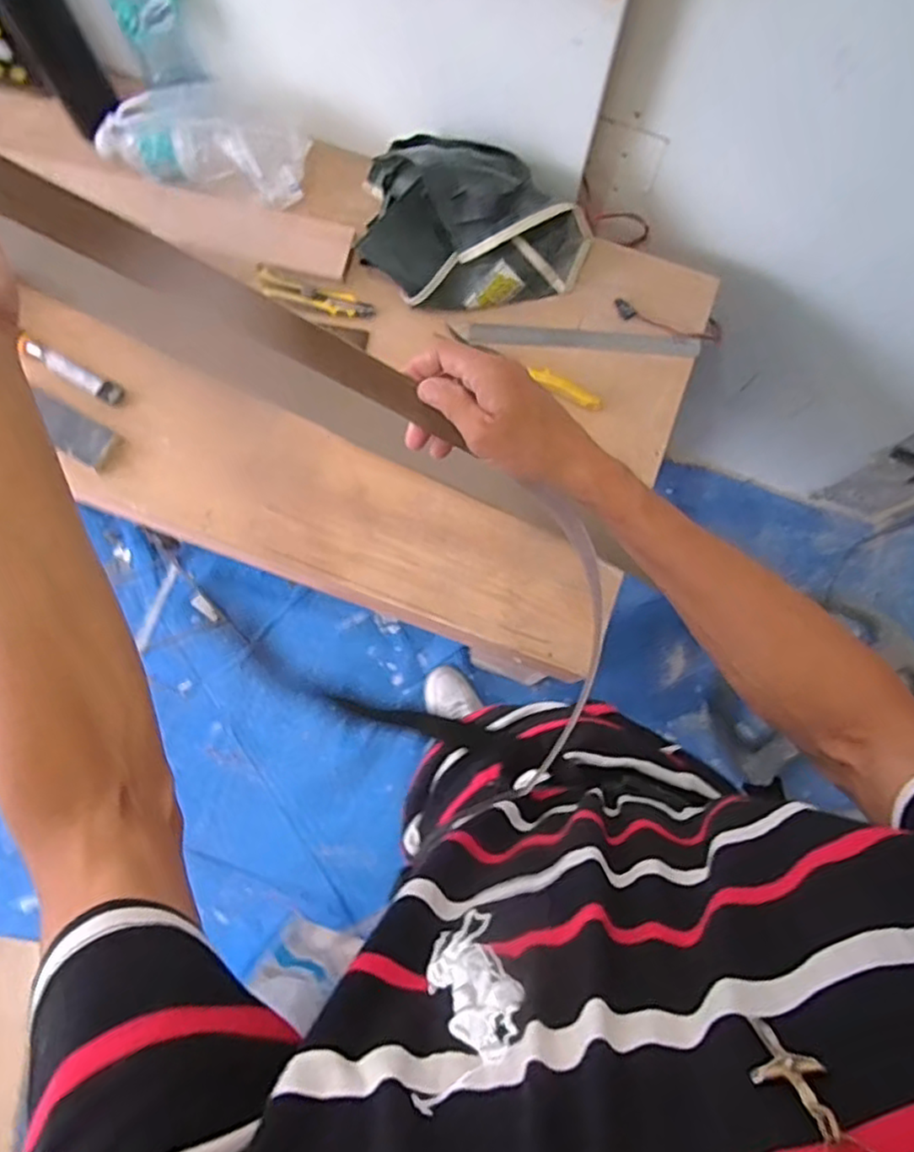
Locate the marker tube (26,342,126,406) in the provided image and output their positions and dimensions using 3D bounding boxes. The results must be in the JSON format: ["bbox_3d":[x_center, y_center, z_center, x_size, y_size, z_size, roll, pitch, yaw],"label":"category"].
[{"bbox_3d":[-0.509,-0.268,0.885,0.137,0.017,0.028,26,79,4],"label":"marker tube"}]

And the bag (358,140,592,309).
[{"bbox_3d":[0.027,-0.475,0.880,0.306,0.122,0.197,0,78,-1],"label":"bag"}]

